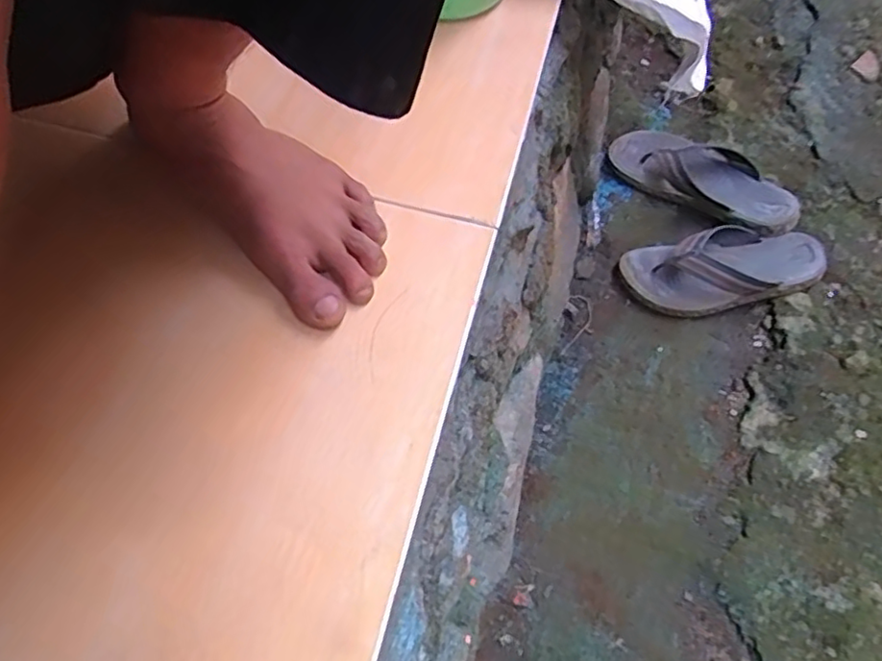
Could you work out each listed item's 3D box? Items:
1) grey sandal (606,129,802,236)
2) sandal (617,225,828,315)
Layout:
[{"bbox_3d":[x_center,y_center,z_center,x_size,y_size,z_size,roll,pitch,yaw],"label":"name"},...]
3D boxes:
[{"bbox_3d":[0.392,-0.229,0.960,0.282,0.046,0.108,34,70,15],"label":"grey sandal"},{"bbox_3d":[0.394,-0.092,0.888,0.277,0.049,0.114,-11,65,-4],"label":"sandal"}]

